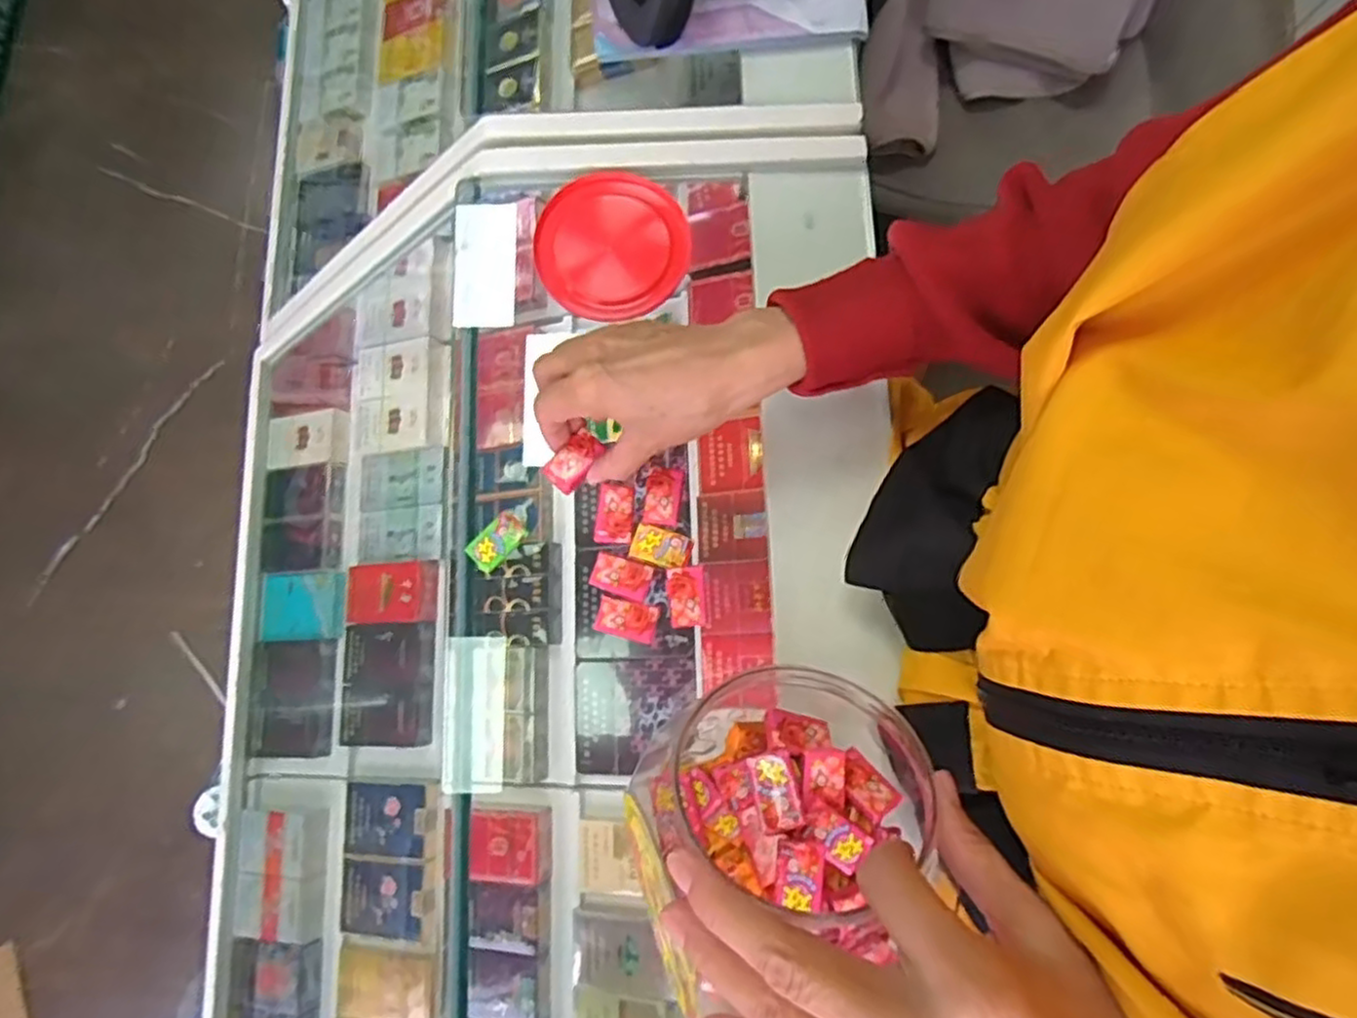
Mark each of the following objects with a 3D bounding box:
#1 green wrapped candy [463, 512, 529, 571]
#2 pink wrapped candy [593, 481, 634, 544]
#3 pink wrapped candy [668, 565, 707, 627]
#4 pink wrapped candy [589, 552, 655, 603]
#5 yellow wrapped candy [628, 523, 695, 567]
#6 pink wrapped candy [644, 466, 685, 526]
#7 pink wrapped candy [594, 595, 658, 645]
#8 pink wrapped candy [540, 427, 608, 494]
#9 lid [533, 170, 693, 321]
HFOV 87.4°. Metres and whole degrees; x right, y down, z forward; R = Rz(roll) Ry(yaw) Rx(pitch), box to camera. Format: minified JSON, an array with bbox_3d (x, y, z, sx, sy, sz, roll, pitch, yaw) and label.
[{"bbox_3d":[-0.110,0.019,0.432,0.021,0.010,0.036,41,82,7],"label":"green wrapped candy"},{"bbox_3d":[-0.040,0.003,0.441,0.022,0.006,0.036,3,79,1],"label":"pink wrapped candy"},{"bbox_3d":[0.005,0.052,0.421,0.021,0.005,0.035,-5,79,-1],"label":"pink wrapped candy"},{"bbox_3d":[-0.034,0.041,0.431,0.037,0.004,0.022,15,79,3],"label":"pink wrapped candy"},{"bbox_3d":[-0.010,0.023,0.430,0.035,0.004,0.022,19,80,4],"label":"yellow wrapped candy"},{"bbox_3d":[-0.009,-0.008,0.437,0.022,0.006,0.036,7,79,2],"label":"pink wrapped candy"},{"bbox_3d":[-0.031,0.066,0.424,0.036,0.005,0.022,12,79,3],"label":"pink wrapped candy"},{"bbox_3d":[-0.063,-0.029,0.432,0.025,0.014,0.038,43,82,8],"label":"pink wrapped candy"},{"bbox_3d":[-0.046,-0.178,0.479,0.098,0.021,0.097,0,79,0],"label":"lid"}]

